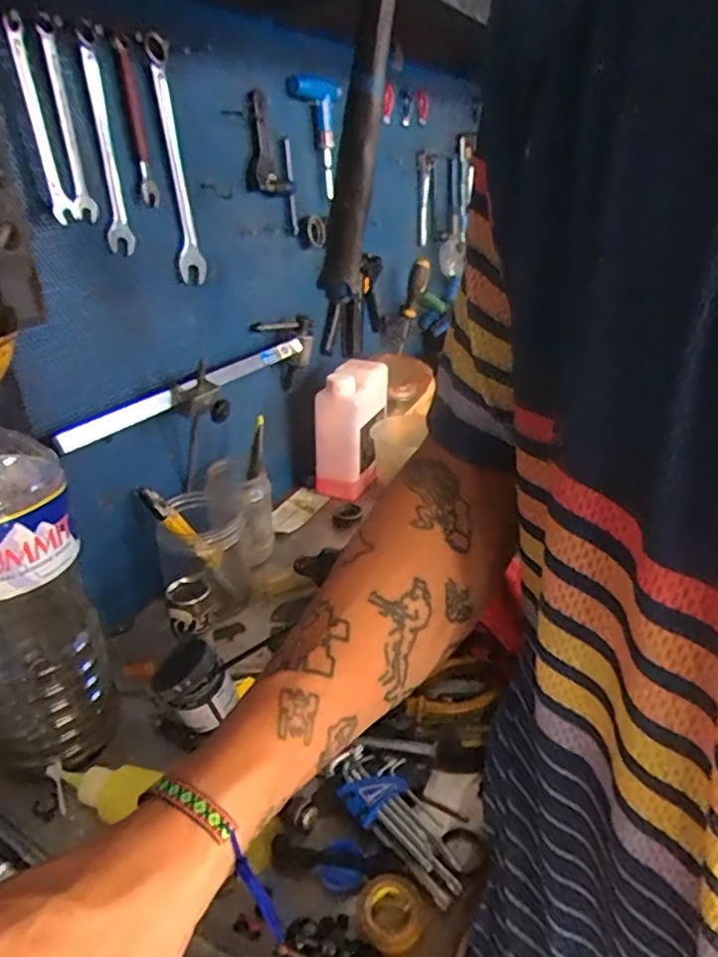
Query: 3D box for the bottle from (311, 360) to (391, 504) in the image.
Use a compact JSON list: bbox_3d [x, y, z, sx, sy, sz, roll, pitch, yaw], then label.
[{"bbox_3d":[-0.010,-0.076,0.901,0.077,0.174,0.117,7,28,19],"label":"bottle"}]

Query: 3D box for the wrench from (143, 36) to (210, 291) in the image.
[{"bbox_3d":[-0.181,-0.309,0.622,0.016,0.215,0.045,-1,27,7],"label":"wrench"}]

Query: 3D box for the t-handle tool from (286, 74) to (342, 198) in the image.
[{"bbox_3d":[-0.054,-0.444,0.817,0.018,0.131,0.106,10,30,25],"label":"t-handle tool"}]

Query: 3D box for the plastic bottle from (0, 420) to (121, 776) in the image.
[{"bbox_3d":[-0.254,0.088,0.461,0.100,0.268,0.105,-23,33,-34],"label":"plastic bottle"}]

